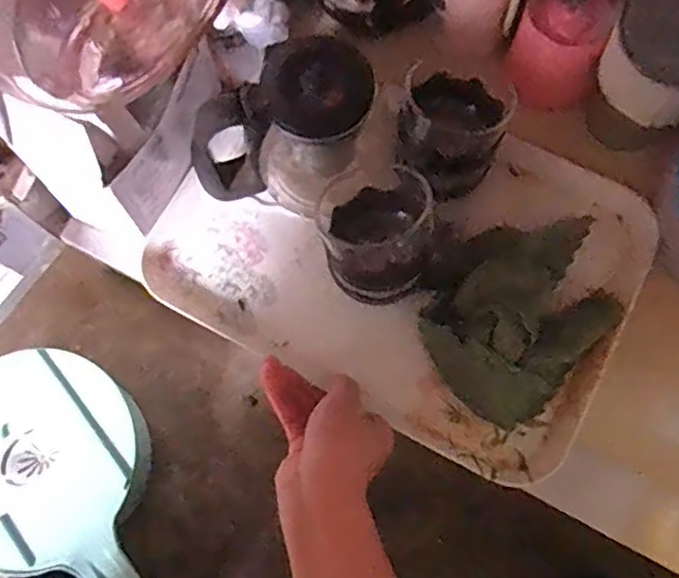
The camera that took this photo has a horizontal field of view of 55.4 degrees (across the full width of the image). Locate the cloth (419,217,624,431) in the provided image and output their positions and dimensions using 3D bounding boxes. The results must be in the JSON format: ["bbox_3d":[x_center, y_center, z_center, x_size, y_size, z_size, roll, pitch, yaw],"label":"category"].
[{"bbox_3d":[0.137,0.022,0.466,0.149,0.049,0.130,-28,75,-6],"label":"cloth"}]

